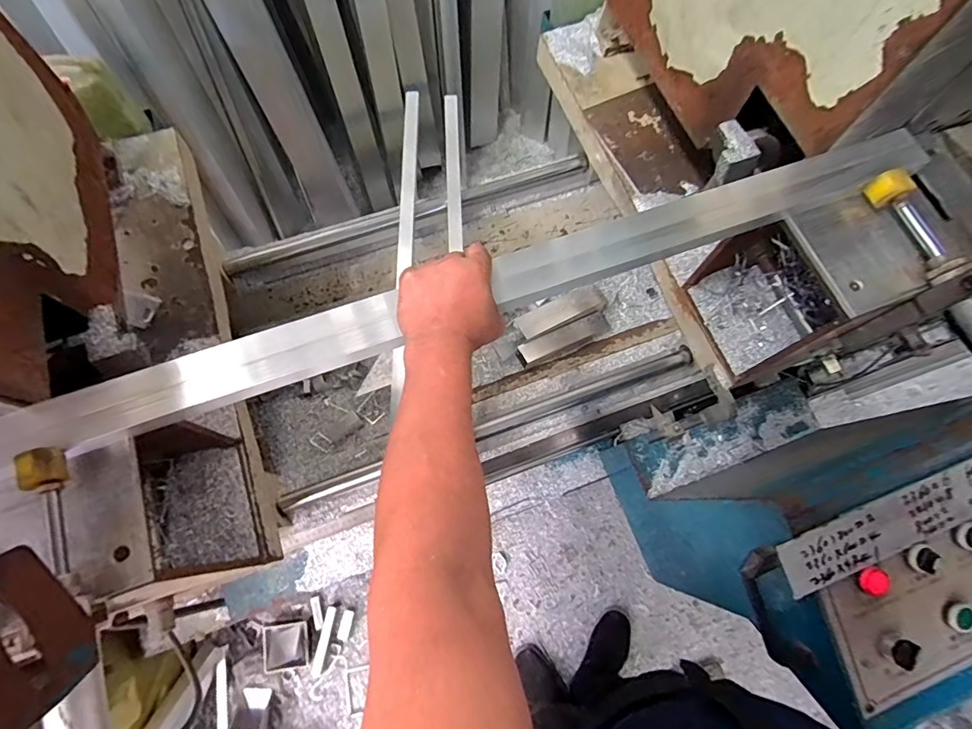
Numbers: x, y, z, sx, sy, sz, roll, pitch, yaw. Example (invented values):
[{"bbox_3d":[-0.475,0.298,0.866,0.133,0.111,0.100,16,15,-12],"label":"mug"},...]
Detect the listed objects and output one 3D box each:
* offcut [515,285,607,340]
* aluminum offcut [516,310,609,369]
[{"bbox_3d":[0.160,-0.111,1.001,0.211,0.023,0.050,-24,73,-22],"label":"offcut"},{"bbox_3d":[0.156,-0.055,0.991,0.217,0.020,0.039,-24,73,-23],"label":"aluminum offcut"}]

